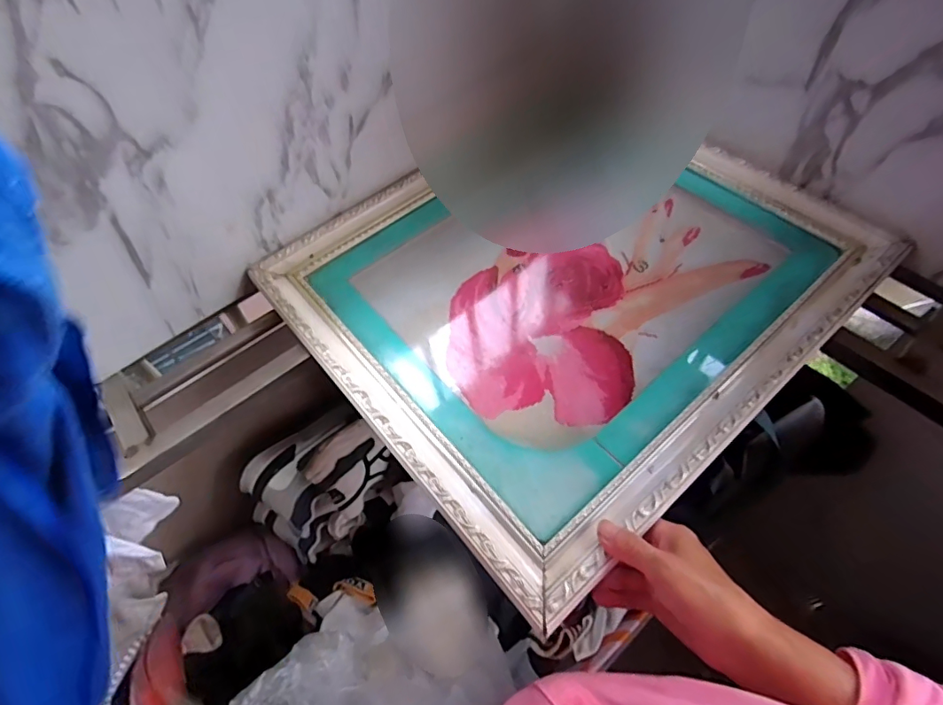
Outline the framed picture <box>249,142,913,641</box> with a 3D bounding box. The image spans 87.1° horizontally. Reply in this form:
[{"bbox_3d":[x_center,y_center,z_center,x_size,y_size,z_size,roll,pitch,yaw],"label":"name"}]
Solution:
[{"bbox_3d":[0.103,-0.088,0.544,0.529,0.038,0.461,-36,61,-19],"label":"framed picture"}]

